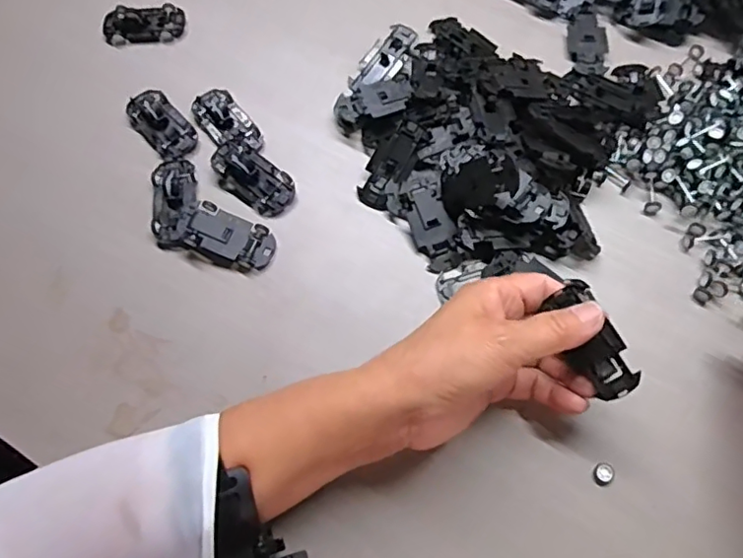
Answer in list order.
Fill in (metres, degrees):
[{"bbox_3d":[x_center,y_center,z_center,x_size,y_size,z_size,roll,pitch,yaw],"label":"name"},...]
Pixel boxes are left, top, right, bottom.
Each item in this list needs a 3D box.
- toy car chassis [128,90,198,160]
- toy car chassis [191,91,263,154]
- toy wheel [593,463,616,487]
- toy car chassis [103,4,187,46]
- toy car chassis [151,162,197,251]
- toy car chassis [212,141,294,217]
[{"bbox_3d":[-0.158,-0.117,0.430,0.032,0.008,0.062,-40,73,-13],"label":"toy car chassis"},{"bbox_3d":[-0.107,-0.116,0.430,0.033,0.008,0.065,-40,73,-13],"label":"toy car chassis"},{"bbox_3d":[0.136,0.114,0.333,0.011,0.004,0.014,34,74,13],"label":"toy wheel"},{"bbox_3d":[-0.186,-0.208,0.467,0.066,0.015,0.029,-9,69,-2],"label":"toy car chassis"},{"bbox_3d":[-0.139,-0.055,0.404,0.031,0.014,0.069,-7,69,-1],"label":"toy car chassis"},{"bbox_3d":[-0.086,-0.073,0.408,0.066,0.016,0.033,35,74,14],"label":"toy car chassis"}]

